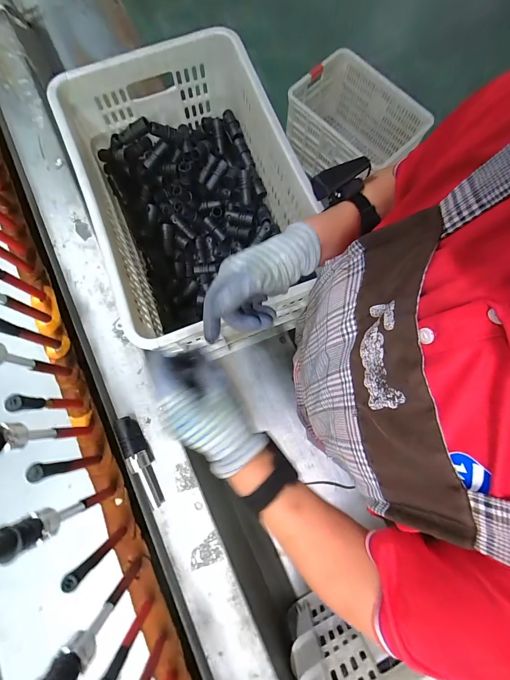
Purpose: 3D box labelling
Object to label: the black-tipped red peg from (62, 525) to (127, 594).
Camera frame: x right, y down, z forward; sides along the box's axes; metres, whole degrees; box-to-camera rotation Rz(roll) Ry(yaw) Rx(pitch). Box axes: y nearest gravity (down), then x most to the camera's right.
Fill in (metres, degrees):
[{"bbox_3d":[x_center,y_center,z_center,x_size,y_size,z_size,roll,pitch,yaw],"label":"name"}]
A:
[{"bbox_3d":[-0.201,0.279,0.408,0.022,0.148,0.017,-42,79,-9],"label":"black-tipped red peg"}]

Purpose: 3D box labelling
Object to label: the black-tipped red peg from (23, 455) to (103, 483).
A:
[{"bbox_3d":[-0.255,0.173,0.433,0.024,0.148,0.019,-12,76,-2],"label":"black-tipped red peg"}]

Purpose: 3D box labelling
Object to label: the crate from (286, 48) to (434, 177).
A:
[{"bbox_3d":[0.435,-1.000,1.530,0.384,0.332,0.588,-42,79,-9],"label":"crate"}]

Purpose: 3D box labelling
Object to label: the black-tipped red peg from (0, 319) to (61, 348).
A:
[{"bbox_3d":[-0.344,-0.006,0.472,0.019,0.154,0.021,17,77,5],"label":"black-tipped red peg"}]

